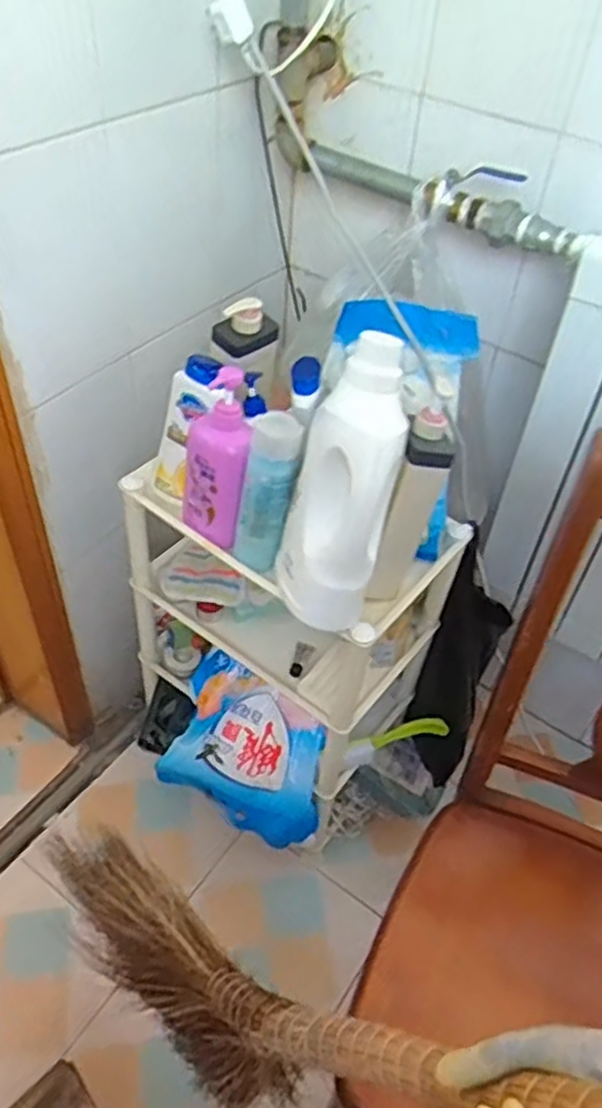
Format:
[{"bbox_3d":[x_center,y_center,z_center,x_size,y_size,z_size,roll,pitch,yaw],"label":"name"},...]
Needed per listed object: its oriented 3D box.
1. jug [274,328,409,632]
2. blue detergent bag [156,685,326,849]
[{"bbox_3d":[0.042,-0.078,0.815,0.123,0.323,0.098,18,21,11],"label":"jug"},{"bbox_3d":[-0.083,0.330,1.199,0.280,0.195,0.136,28,49,19],"label":"blue detergent bag"}]

